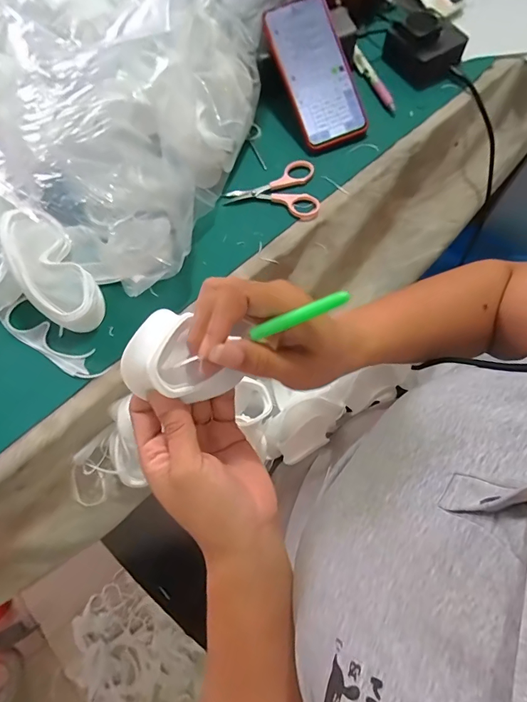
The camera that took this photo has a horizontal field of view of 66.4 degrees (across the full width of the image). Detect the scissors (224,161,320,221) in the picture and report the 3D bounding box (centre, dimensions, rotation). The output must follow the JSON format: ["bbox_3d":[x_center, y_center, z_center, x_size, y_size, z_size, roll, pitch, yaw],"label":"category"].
[{"bbox_3d":[0.015,-0.191,0.462,0.104,0.010,0.074,14,72,7],"label":"scissors"}]

